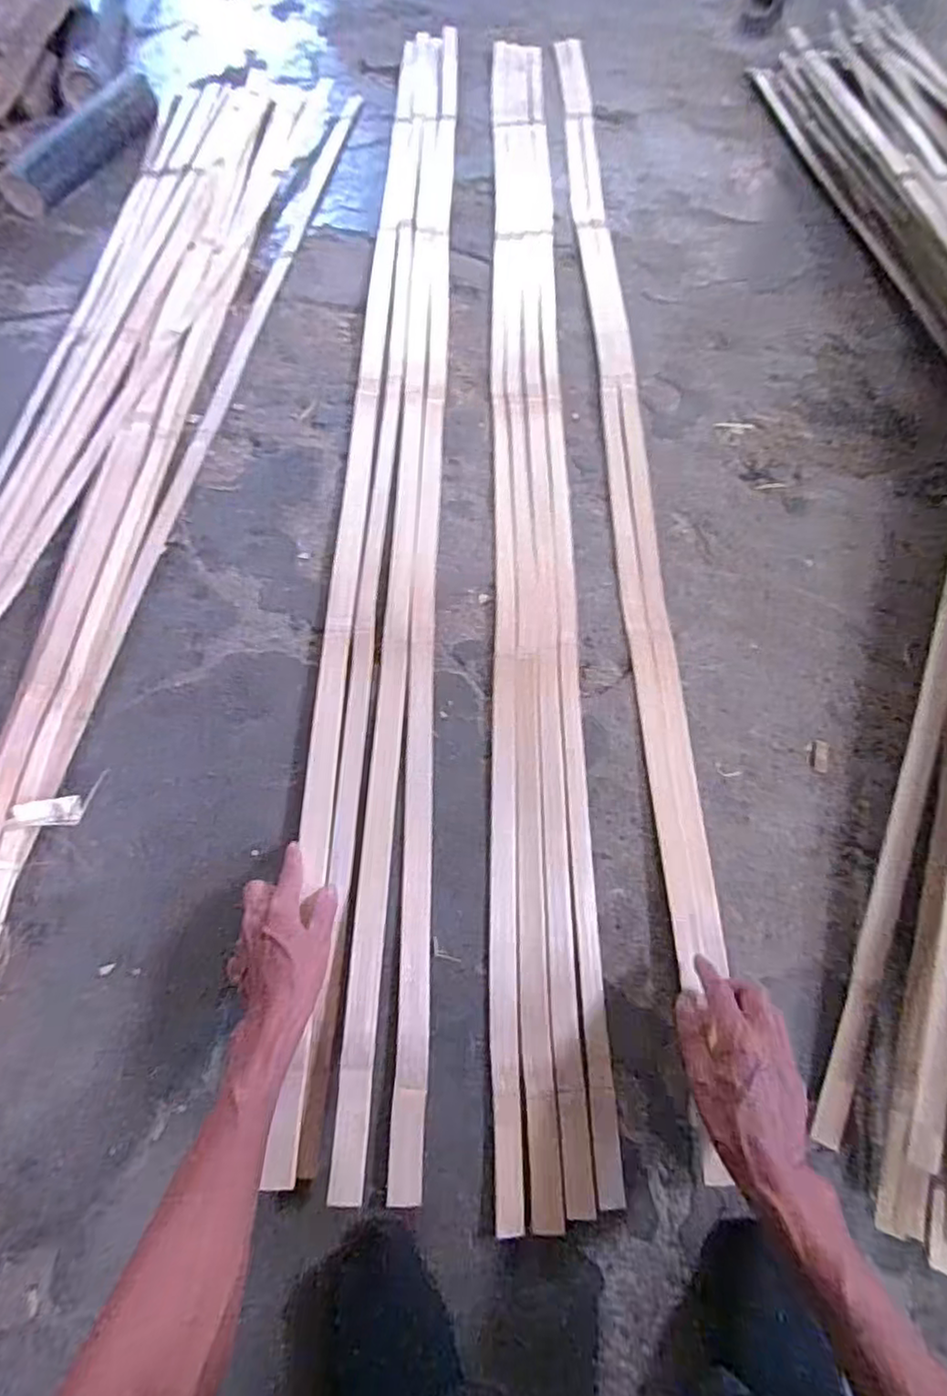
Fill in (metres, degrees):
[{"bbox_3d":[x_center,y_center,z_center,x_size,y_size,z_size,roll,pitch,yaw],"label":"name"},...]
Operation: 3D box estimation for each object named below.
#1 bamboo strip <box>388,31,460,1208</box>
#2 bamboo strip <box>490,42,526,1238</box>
[{"bbox_3d":[-0.052,-0.449,0.879,0.035,0.012,1.857,0,66,0],"label":"bamboo strip"},{"bbox_3d":[0.041,-0.420,0.864,0.032,0.014,1.827,1,66,1],"label":"bamboo strip"}]

